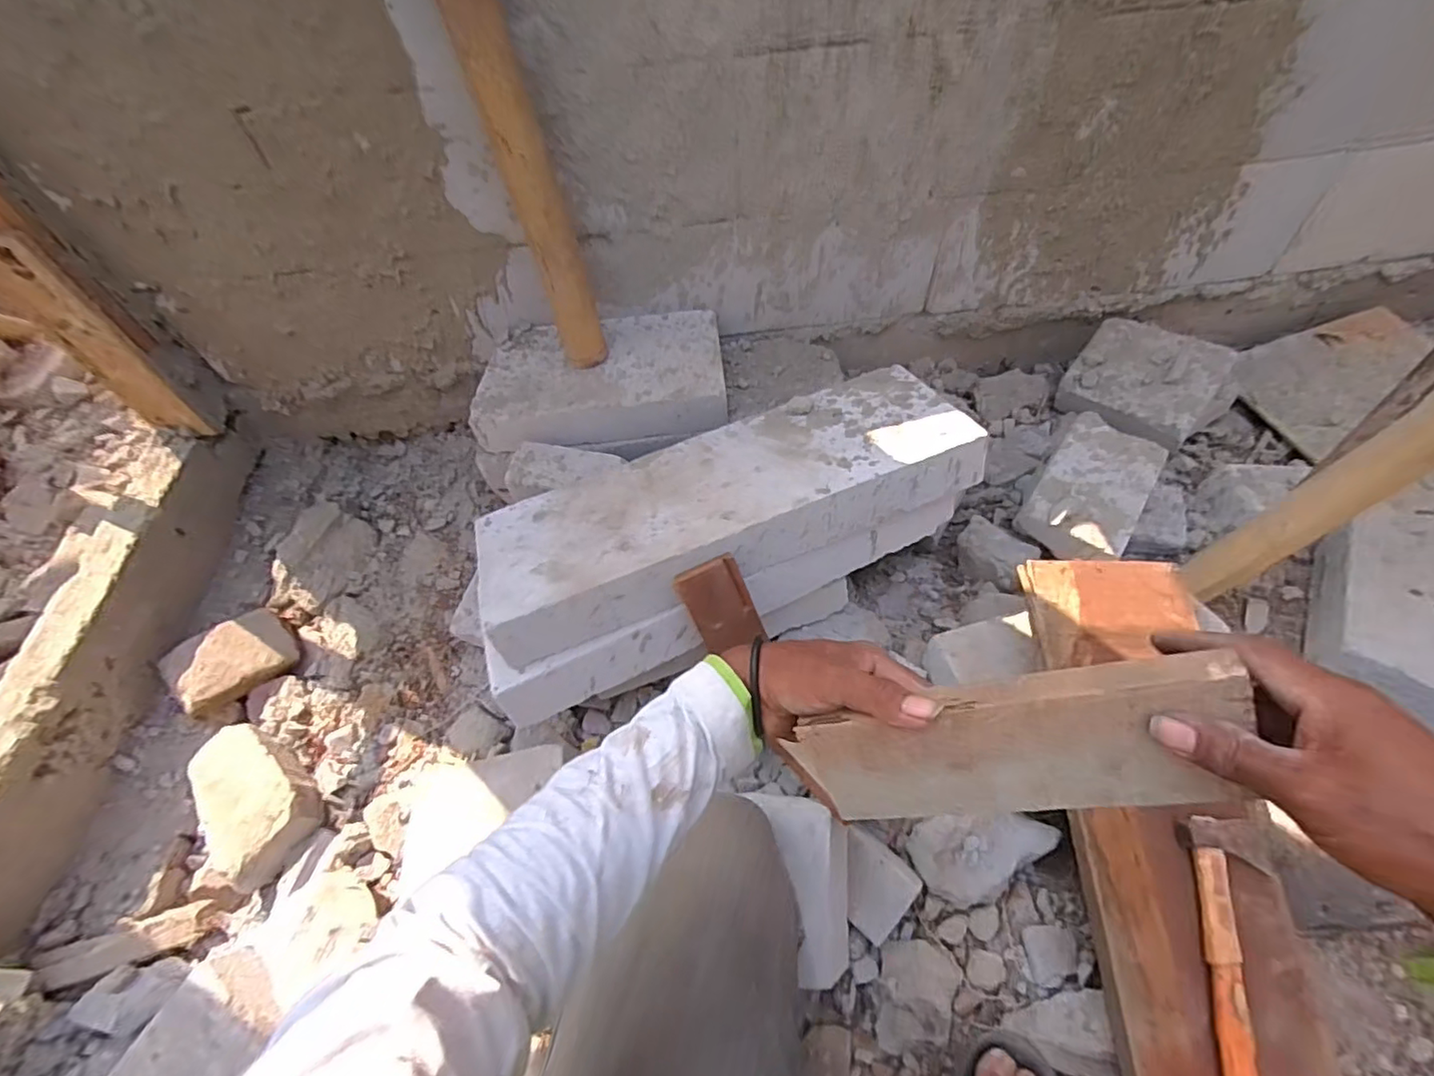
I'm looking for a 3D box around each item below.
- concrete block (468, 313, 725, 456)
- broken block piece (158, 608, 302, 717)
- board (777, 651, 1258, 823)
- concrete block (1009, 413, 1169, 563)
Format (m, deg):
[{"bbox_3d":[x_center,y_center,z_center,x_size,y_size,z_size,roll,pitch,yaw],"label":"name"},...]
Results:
[{"bbox_3d":[-0.179,-0.248,0.982,0.386,0.074,0.235,-5,55,1],"label":"concrete block"},{"bbox_3d":[-0.737,0.182,0.928,0.154,0.067,0.113,-40,62,-21],"label":"broken block piece"},{"bbox_3d":[0.164,0.125,0.354,0.232,0.100,0.017,-20,25,28],"label":"board"},{"bbox_3d":[0.518,-0.067,0.845,0.130,0.060,0.220,30,63,22],"label":"concrete block"}]

